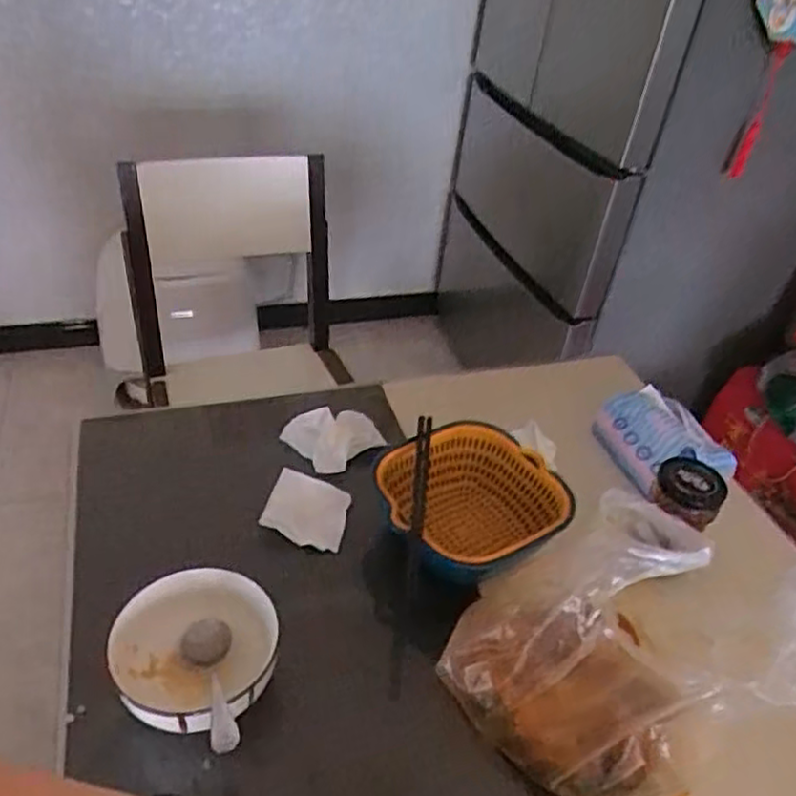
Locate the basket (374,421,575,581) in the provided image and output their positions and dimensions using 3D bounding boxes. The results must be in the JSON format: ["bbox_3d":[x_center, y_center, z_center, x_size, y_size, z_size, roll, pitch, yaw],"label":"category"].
[{"bbox_3d":[0.067,0.127,0.731,0.178,0.111,0.169,4,38,-3],"label":"basket"}]

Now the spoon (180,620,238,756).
[{"bbox_3d":[-0.138,0.209,0.523,0.040,0.026,0.160,-9,7,-18],"label":"spoon"}]

